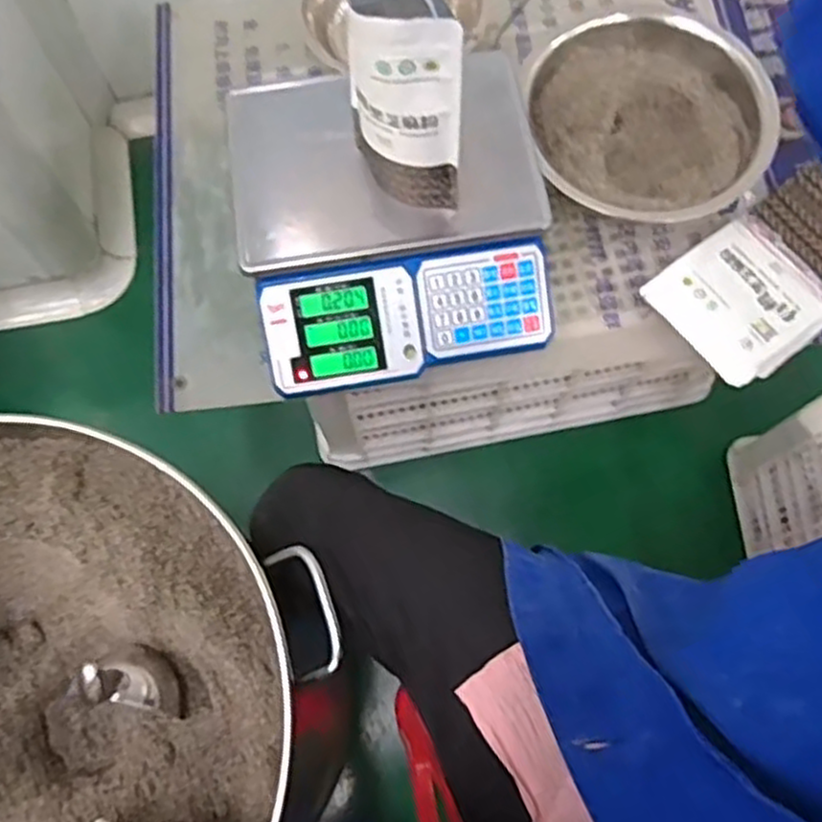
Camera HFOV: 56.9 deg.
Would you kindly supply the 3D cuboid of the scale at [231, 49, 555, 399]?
[{"bbox_3d":[-0.021,-0.192,0.779,0.295,0.111,0.307,-9,73,-3],"label":"scale"}]

